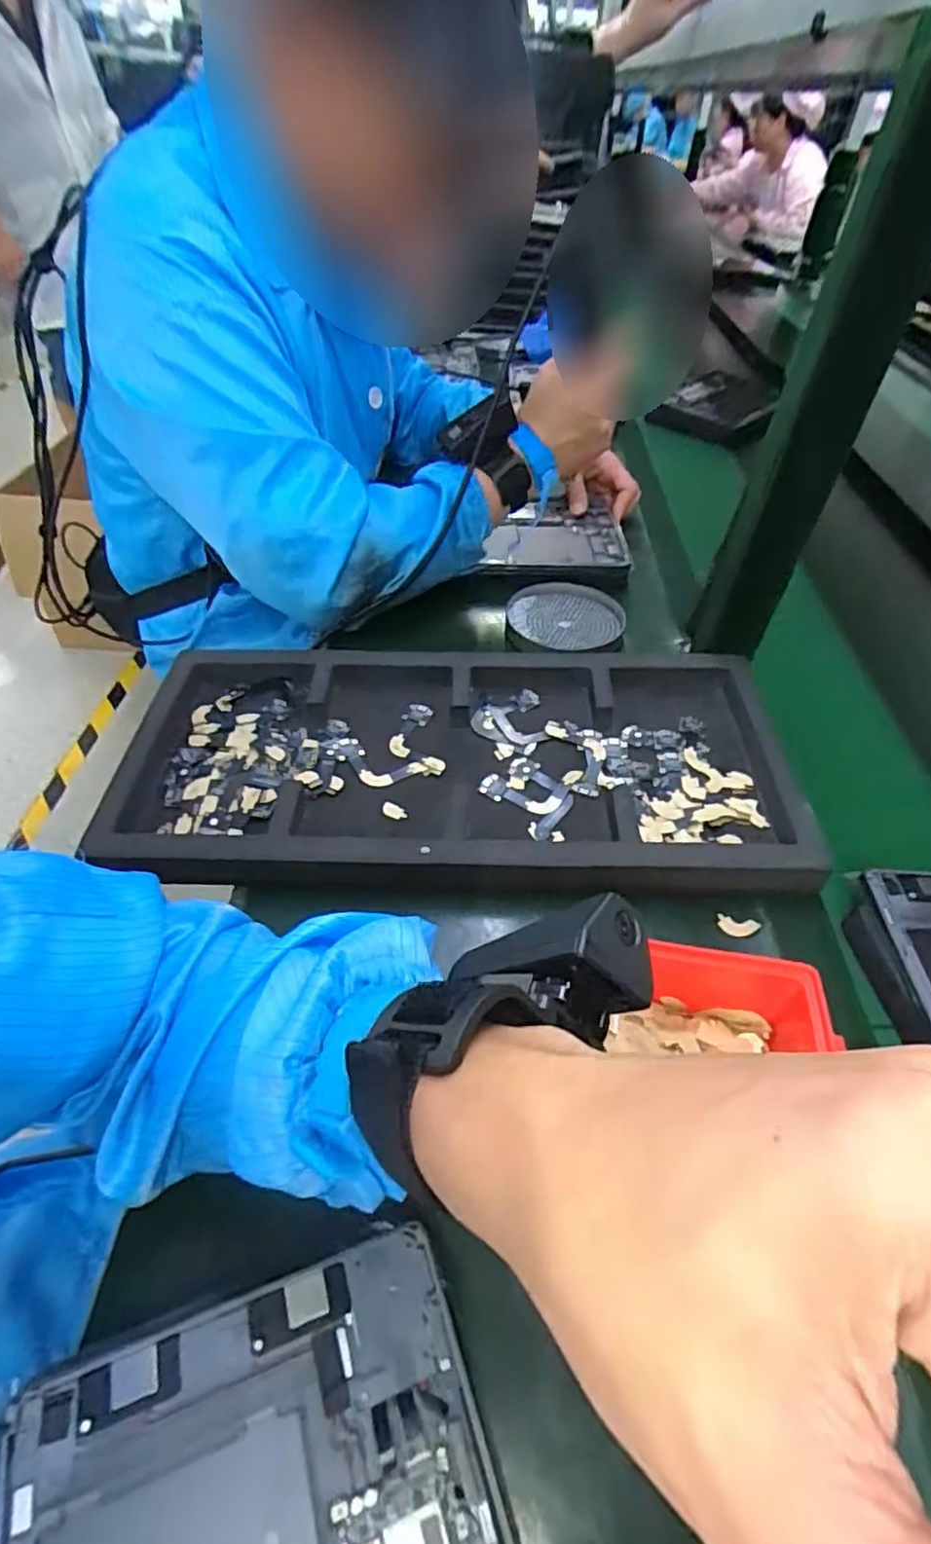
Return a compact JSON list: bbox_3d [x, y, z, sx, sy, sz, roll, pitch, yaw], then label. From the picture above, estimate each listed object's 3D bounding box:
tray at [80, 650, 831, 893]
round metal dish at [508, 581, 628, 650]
[{"bbox_3d":[-0.005,-0.010,0.502,0.491,0.036,0.234,3,46,-1],"label":"tray"},{"bbox_3d":[0.101,-0.158,0.673,0.115,0.018,0.097,2,46,-2],"label":"round metal dish"}]

